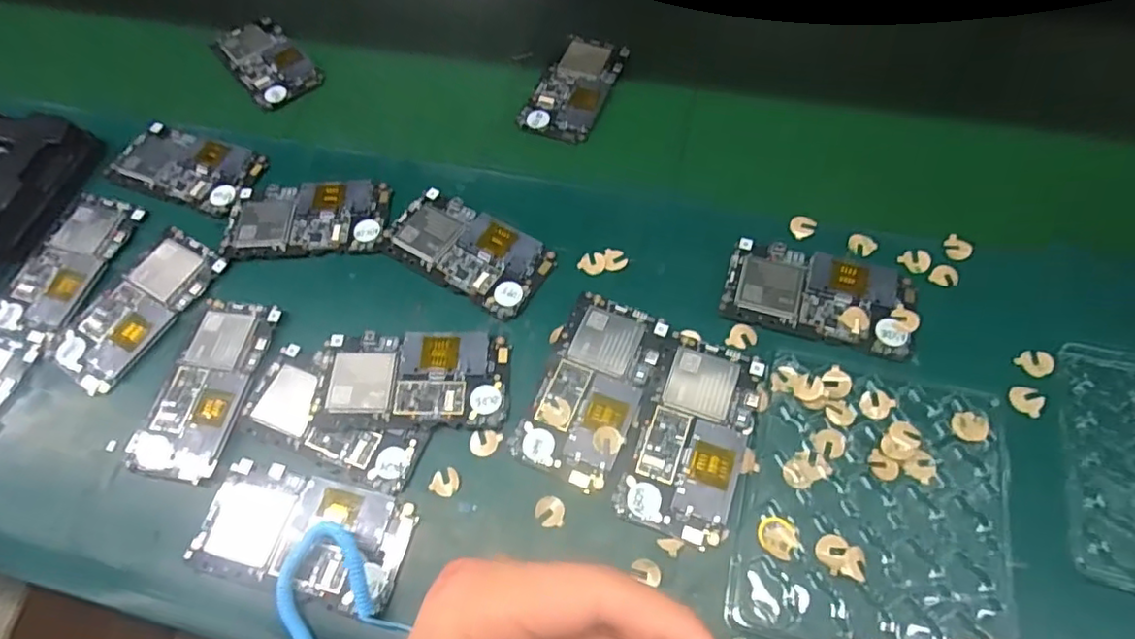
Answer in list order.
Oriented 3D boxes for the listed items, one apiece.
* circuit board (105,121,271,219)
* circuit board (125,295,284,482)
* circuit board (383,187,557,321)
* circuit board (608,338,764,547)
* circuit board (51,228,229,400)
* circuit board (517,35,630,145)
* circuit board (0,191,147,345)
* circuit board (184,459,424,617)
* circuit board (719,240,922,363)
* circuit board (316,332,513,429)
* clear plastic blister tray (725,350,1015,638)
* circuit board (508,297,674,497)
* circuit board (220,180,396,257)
[{"bbox_3d":[-0.320,-0.128,0.506,0.129,0.004,0.066,18,64,13],"label":"circuit board"},{"bbox_3d":[-0.244,0.044,0.409,0.064,0.004,0.123,10,62,9],"label":"circuit board"},{"bbox_3d":[-0.075,-0.052,0.453,0.124,0.004,0.068,28,66,18],"label":"circuit board"},{"bbox_3d":[0.078,0.071,0.376,0.064,0.006,0.124,17,64,13],"label":"circuit board"},{"bbox_3d":[-0.314,-0.009,0.444,0.065,0.009,0.123,25,66,17],"label":"circuit board"},{"bbox_3d":[0.008,-0.213,0.548,0.067,0.005,0.123,21,64,14],"label":"circuit board"},{"bbox_3d":[-0.386,-0.044,0.468,0.056,0.005,0.126,10,62,9],"label":"circuit board"},{"bbox_3d":[-0.158,0.128,0.362,0.125,0.004,0.066,12,62,10],"label":"circuit board"},{"bbox_3d":[0.174,-0.017,0.418,0.125,0.007,0.066,15,63,12],"label":"circuit board"},{"bbox_3d":[-0.101,0.038,0.401,0.123,0.011,0.064,0,61,4],"label":"circuit board"},{"bbox_3d":[0.180,0.108,0.354,0.143,0.010,0.167,13,63,11],"label":"clear plastic blister tray"},{"bbox_3d":[0.016,0.043,0.396,0.065,0.004,0.124,19,64,14],"label":"circuit board"},{"bbox_3d":[-0.203,-0.080,0.474,0.124,0.004,0.067,-1,61,3],"label":"circuit board"}]

